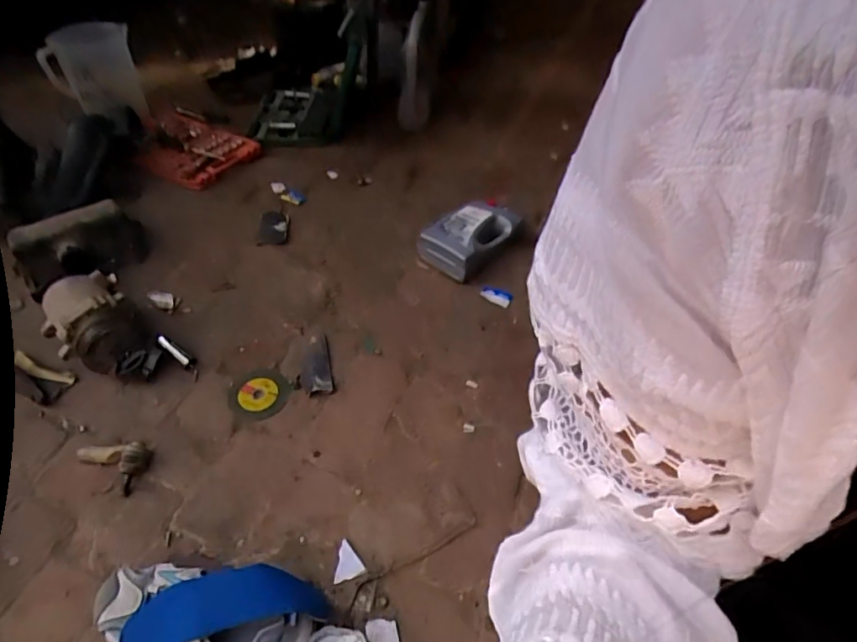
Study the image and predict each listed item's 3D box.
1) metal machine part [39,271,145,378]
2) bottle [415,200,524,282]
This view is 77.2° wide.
[{"bbox_3d":[-0.567,0.005,0.912,0.132,0.132,0.182,-32,57,-29],"label":"metal machine part"},{"bbox_3d":[0.085,-0.173,1.128,0.219,0.093,0.102,-35,55,-30],"label":"bottle"}]

